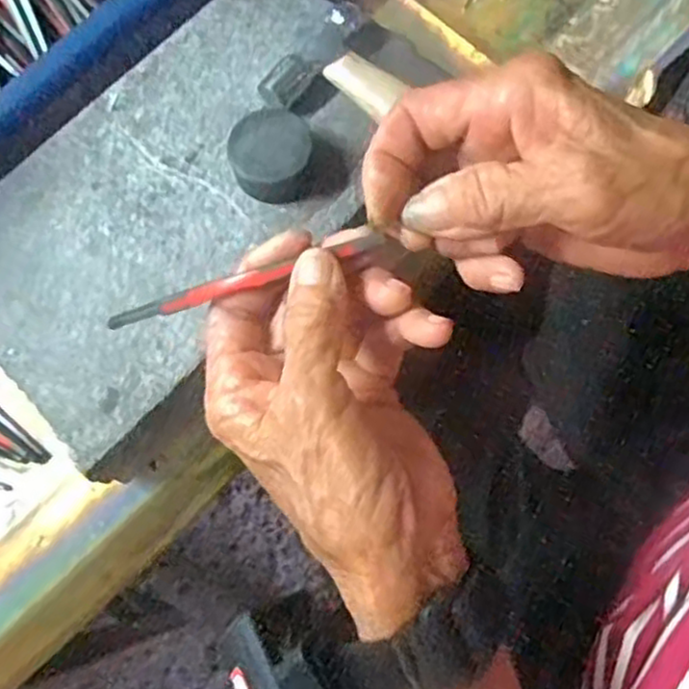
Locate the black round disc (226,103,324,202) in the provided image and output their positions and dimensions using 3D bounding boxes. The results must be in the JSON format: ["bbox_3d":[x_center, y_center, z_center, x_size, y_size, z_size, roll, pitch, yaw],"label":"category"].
[{"bbox_3d":[-0.031,-0.087,0.336,0.039,0.026,0.039,-1,75,2],"label":"black round disc"}]

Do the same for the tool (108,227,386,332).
[{"bbox_3d":[-0.035,-0.023,0.258,0.100,0.006,0.012,-16,75,6],"label":"tool"}]

